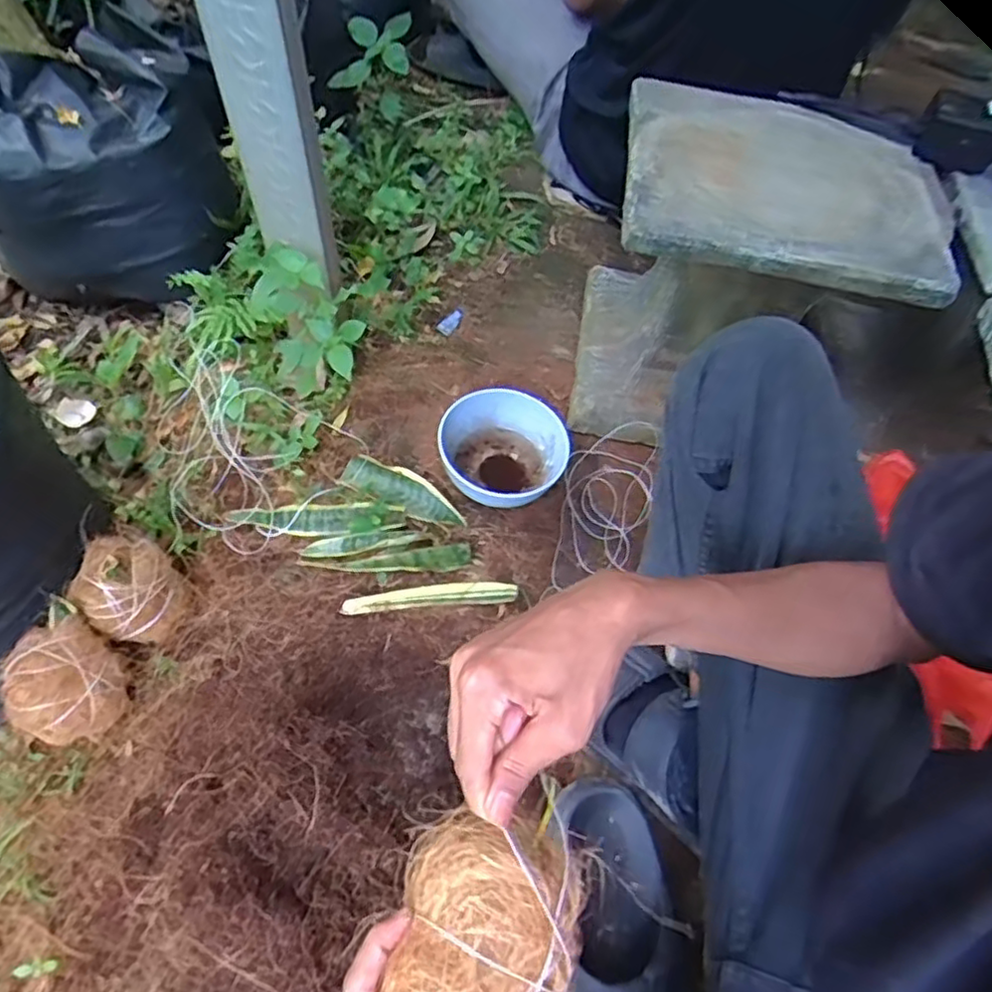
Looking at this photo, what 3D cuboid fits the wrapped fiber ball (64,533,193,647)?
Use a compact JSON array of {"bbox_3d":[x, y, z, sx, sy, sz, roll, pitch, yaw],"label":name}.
[{"bbox_3d":[-0.348,0.089,0.639,0.082,0.093,0.080,3,59,-5],"label":"wrapped fiber ball"}]

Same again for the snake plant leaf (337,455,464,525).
[{"bbox_3d":[-0.109,-0.005,0.779,0.153,0.018,0.049,26,60,8],"label":"snake plant leaf"}]

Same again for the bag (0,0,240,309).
[{"bbox_3d":[-0.502,-0.418,0.838,0.312,0.229,0.326,-38,70,-25],"label":"bag"}]

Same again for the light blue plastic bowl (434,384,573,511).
[{"bbox_3d":[0.011,-0.048,0.787,0.141,0.080,0.133,3,59,-5],"label":"light blue plastic bowl"}]

